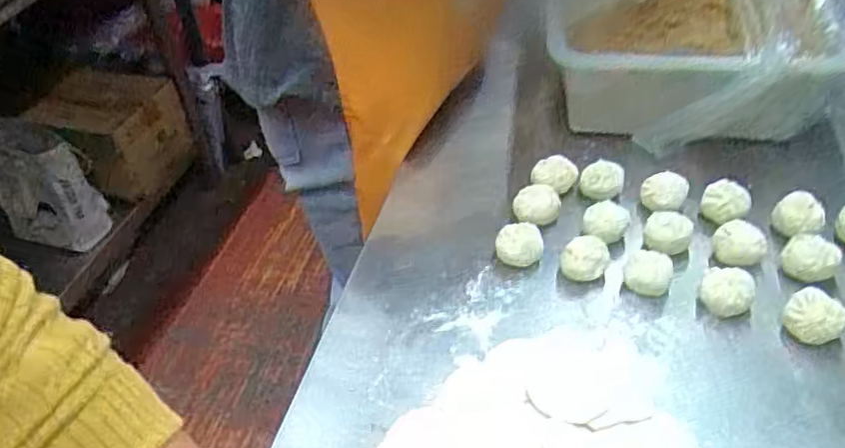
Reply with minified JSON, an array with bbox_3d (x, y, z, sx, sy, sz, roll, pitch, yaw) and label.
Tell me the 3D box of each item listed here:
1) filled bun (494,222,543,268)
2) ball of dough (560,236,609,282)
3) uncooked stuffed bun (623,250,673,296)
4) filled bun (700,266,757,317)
[{"bbox_3d":[0.084,0.018,0.578,0.039,0.028,0.033,7,45,13],"label":"filled bun"},{"bbox_3d":[0.137,0.030,0.561,0.038,0.028,0.035,13,47,19],"label":"ball of dough"},{"bbox_3d":[0.184,0.042,0.545,0.036,0.032,0.029,12,46,18],"label":"uncooked stuffed bun"},{"bbox_3d":[0.241,0.057,0.529,0.039,0.035,0.037,15,47,20],"label":"filled bun"}]

